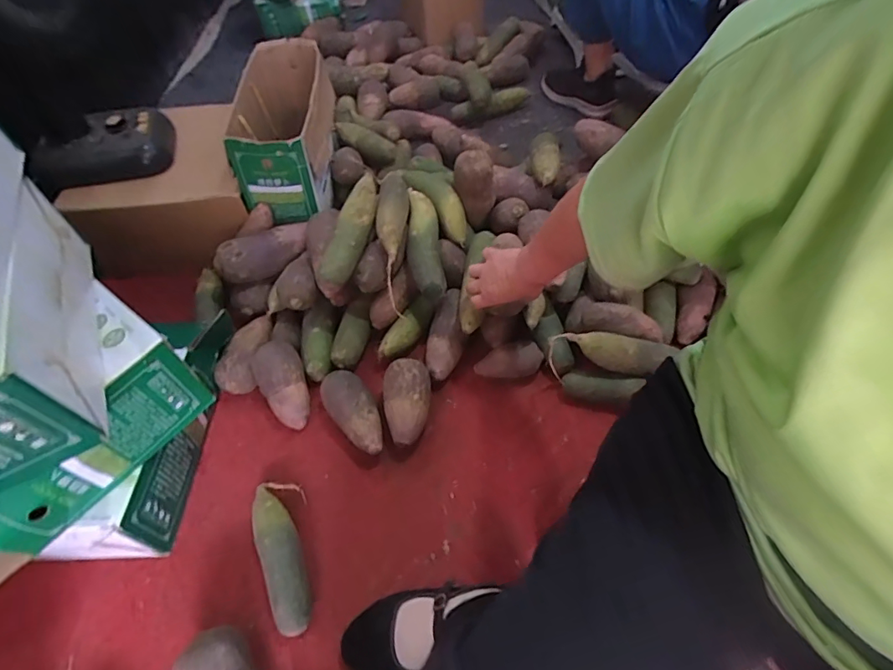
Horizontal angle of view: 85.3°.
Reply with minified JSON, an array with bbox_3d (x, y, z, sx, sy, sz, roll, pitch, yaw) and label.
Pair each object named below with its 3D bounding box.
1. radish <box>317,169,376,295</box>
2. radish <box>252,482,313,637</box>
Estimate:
[{"bbox_3d":[-0.155,-0.172,0.793,0.049,0.050,0.205,13,71,14],"label":"radish"},{"bbox_3d":[-0.224,0.293,0.660,0.064,0.047,0.208,-17,54,-7],"label":"radish"}]

